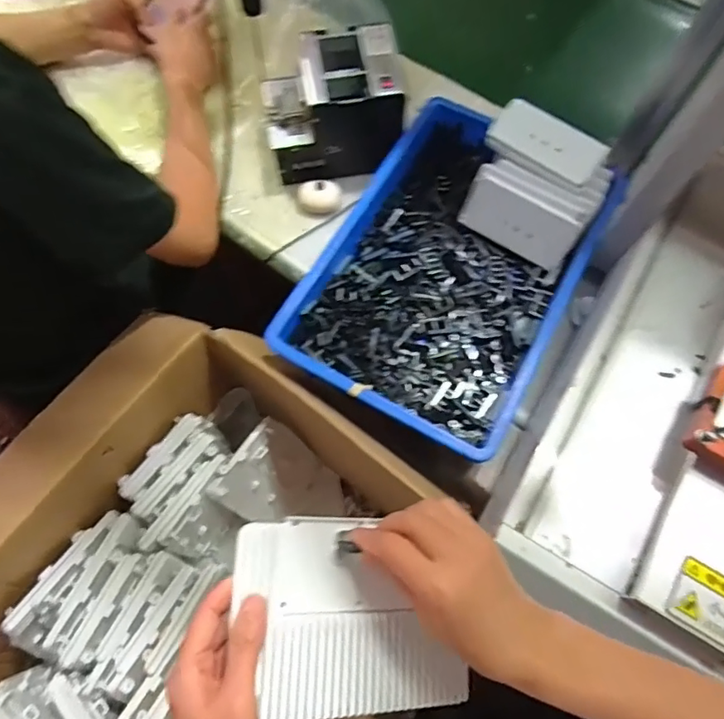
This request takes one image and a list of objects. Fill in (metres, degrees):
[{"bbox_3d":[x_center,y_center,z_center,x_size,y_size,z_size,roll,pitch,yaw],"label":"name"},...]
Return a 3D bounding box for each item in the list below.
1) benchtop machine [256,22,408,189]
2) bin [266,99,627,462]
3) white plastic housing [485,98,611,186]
[{"bbox_3d":[-0.041,-0.341,0.739,0.182,0.146,0.151,-11,70,-5],"label":"benchtop machine"},{"bbox_3d":[0.118,-0.109,0.670,0.305,0.102,0.409,30,72,9],"label":"bin"},{"bbox_3d":[0.233,-0.277,0.678,0.146,0.032,0.075,39,73,12],"label":"white plastic housing"}]

